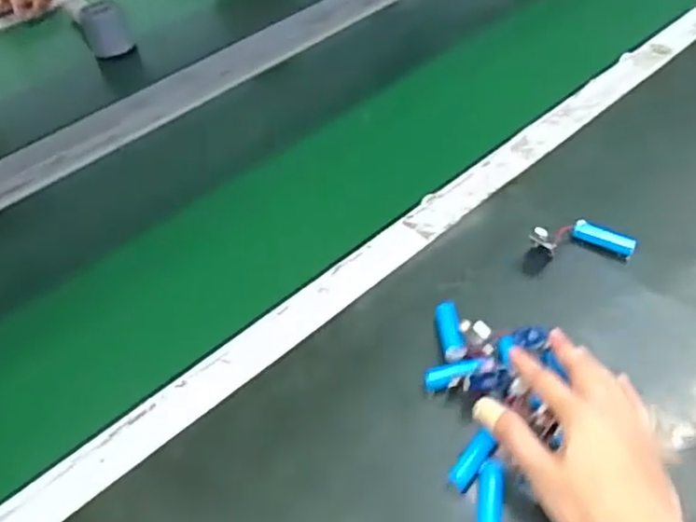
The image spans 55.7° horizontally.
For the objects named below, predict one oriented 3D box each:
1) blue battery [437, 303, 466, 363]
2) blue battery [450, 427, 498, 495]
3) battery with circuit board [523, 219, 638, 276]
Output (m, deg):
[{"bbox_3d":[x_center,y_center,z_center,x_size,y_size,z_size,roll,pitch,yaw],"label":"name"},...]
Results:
[{"bbox_3d":[0.079,0.051,0.511,0.018,0.014,0.059,-4,37,3],"label":"blue battery"},{"bbox_3d":[0.083,0.136,0.443,0.016,0.015,0.040,31,60,28],"label":"blue battery"},{"bbox_3d":[0.195,-0.017,0.559,0.090,0.027,0.035,-7,50,0],"label":"battery with circuit board"}]

